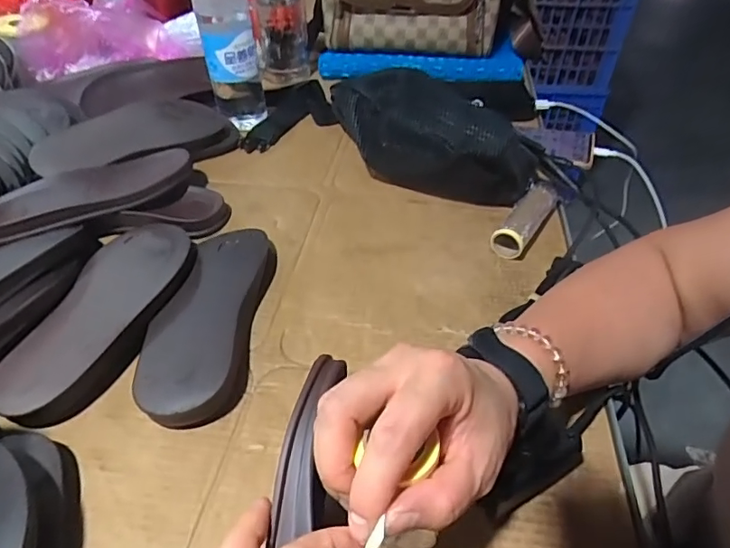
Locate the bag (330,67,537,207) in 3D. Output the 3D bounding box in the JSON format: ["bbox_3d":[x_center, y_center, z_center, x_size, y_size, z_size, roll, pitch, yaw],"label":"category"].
[{"bbox_3d":[0.071,-0.146,0.574,0.139,0.091,0.215,-27,47,-26],"label":"bag"}]

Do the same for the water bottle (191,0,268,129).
[{"bbox_3d":[-0.166,-0.285,0.633,0.063,0.198,0.078,-9,42,-9],"label":"water bottle"}]

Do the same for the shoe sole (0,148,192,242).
[{"bbox_3d":[-0.276,-0.079,0.524,0.199,0.025,0.091,-18,44,-19],"label":"shoe sole"}]

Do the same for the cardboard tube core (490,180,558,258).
[{"bbox_3d":[0.161,-0.057,0.519,0.032,0.030,0.102,23,47,25],"label":"cardboard tube core"}]

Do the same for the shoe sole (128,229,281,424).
[{"bbox_3d":[-0.121,0.031,0.423,0.075,0.028,0.207,2,41,3],"label":"shoe sole"}]

